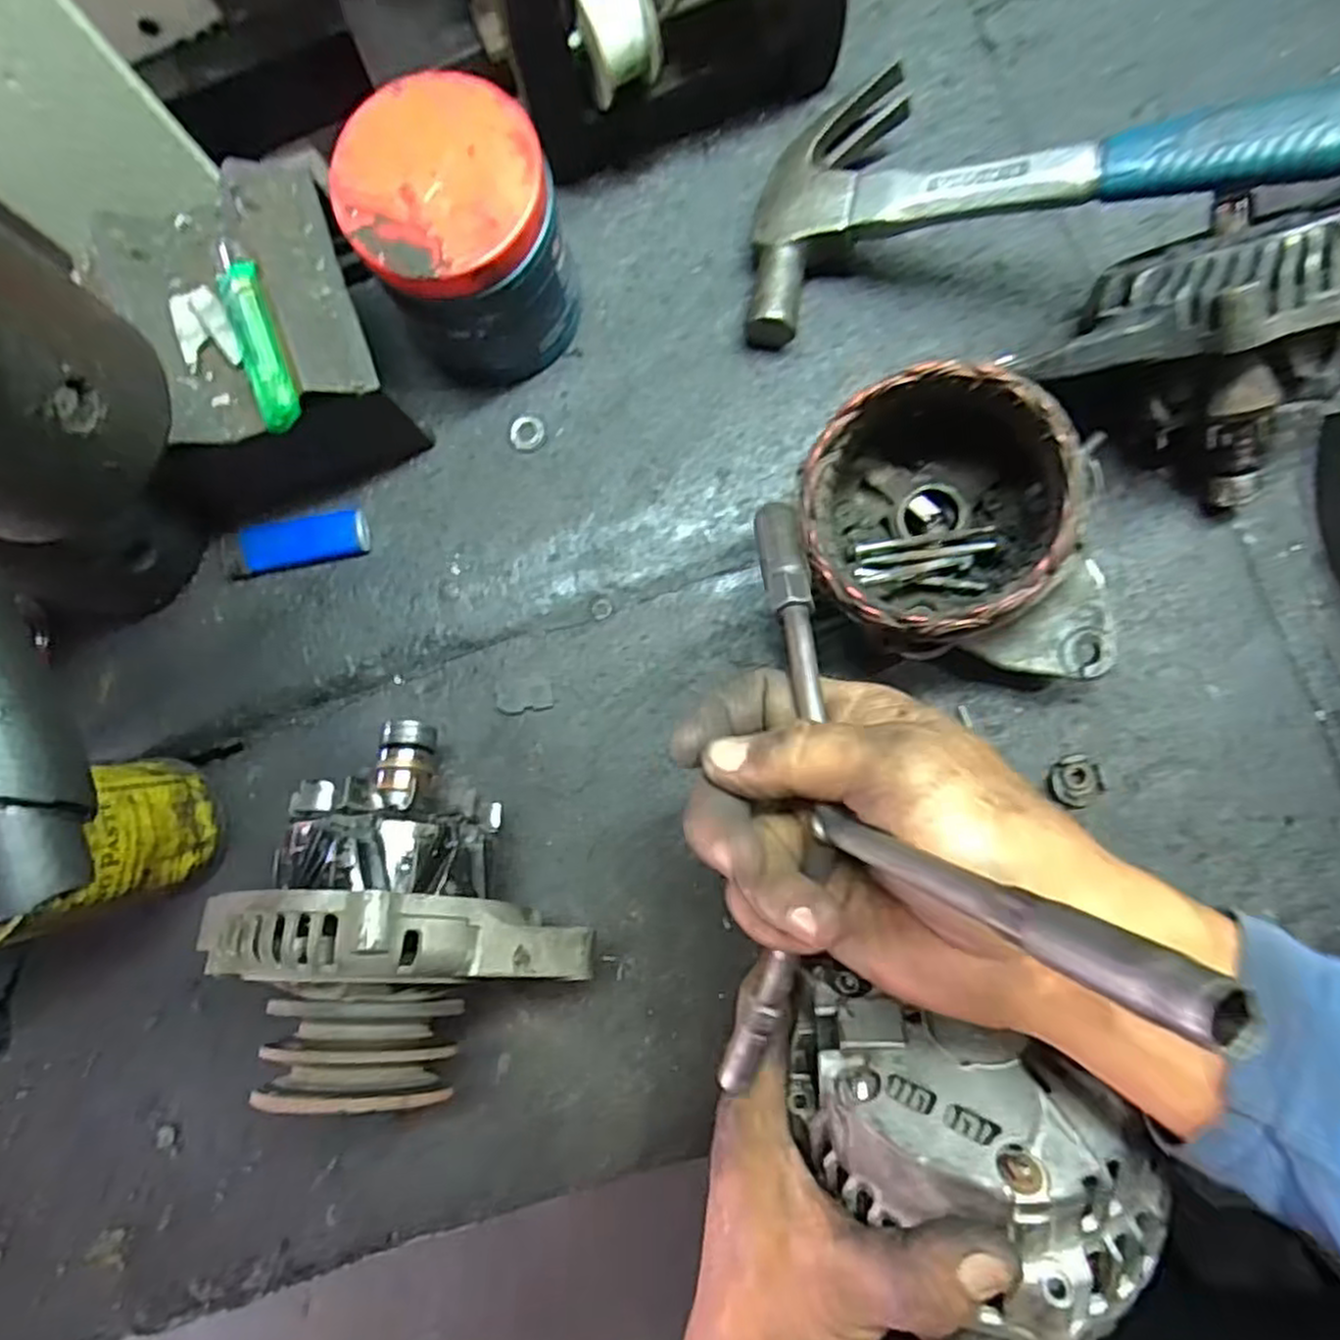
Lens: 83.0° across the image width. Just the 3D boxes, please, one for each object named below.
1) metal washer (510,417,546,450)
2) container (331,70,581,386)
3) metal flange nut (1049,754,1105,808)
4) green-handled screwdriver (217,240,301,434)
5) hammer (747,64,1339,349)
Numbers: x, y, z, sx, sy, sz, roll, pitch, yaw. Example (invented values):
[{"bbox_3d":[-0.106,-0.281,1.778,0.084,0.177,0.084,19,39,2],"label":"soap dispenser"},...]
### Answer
[{"bbox_3d":[-0.078,-0.129,0.413,0.019,0.005,0.016,-34,83,1],"label":"metal washer"},{"bbox_3d":[-0.094,-0.203,0.369,0.088,0.108,0.086,0,85,4],"label":"container"},{"bbox_3d":[0.201,0.055,0.377,0.024,0.008,0.025,0,85,4],"label":"metal flange nut"},{"bbox_3d":[-0.182,-0.146,0.332,0.019,0.015,0.076,-17,83,0],"label":"green-handled screwdriver"},{"bbox_3d":[0.193,-0.216,0.323,0.323,0.026,0.123,9,85,30],"label":"hammer"}]

